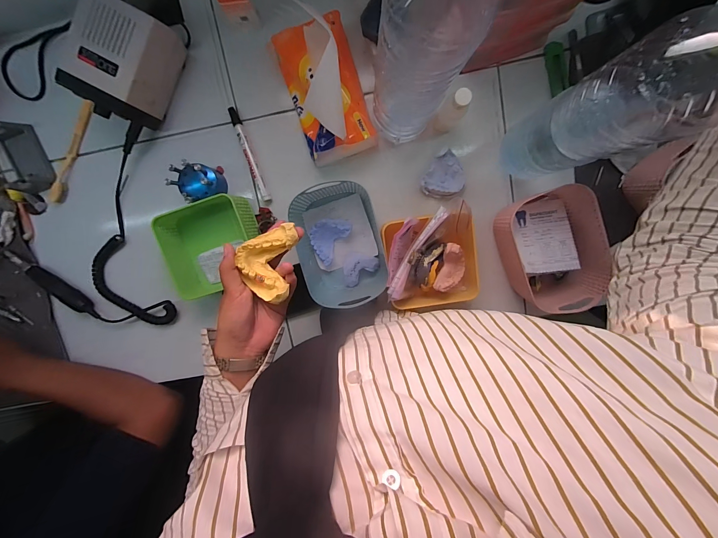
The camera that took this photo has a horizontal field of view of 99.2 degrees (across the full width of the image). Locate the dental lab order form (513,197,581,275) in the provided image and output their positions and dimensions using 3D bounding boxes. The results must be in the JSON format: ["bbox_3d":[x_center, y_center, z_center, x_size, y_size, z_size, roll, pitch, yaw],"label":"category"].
[{"bbox_3d":[0.274,-0.050,0.455,0.081,0.008,0.111,-5,74,3],"label":"dental lab order form"}]

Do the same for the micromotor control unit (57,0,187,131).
[{"bbox_3d":[-0.327,-0.282,0.427,0.098,0.090,0.141,27,100,-3],"label":"micromotor control unit"}]

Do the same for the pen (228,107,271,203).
[{"bbox_3d":[-0.170,-0.177,0.477,0.012,0.010,0.147,-19,100,5],"label":"pen"}]

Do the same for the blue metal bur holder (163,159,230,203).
[{"bbox_3d":[-0.245,-0.131,0.465,0.059,0.076,0.058,0,101,2],"label":"blue metal bur holder"}]

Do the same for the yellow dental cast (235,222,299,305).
[{"bbox_3d":[-0.099,-0.009,0.326,0.056,0.026,0.081,11,83,-7],"label":"yellow dental cast"}]

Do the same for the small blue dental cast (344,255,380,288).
[{"bbox_3d":[-0.001,-0.001,0.492,0.065,0.026,0.042,-37,97,8],"label":"small blue dental cast"}]

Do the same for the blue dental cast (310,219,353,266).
[{"bbox_3d":[-0.050,-0.050,0.484,0.053,0.022,0.075,32,100,-4],"label":"blue dental cast"}]

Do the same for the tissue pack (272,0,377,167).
[{"bbox_3d":[-0.046,-0.242,0.405,0.101,0.124,0.170,-17,100,5],"label":"tissue pack"}]

